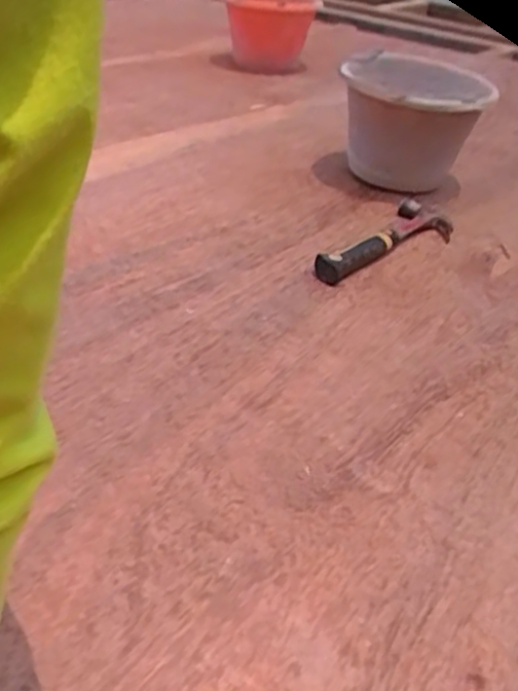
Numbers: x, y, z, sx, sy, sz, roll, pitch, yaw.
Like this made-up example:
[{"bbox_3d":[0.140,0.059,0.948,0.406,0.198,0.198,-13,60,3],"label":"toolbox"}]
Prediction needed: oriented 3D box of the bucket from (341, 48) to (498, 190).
[{"bbox_3d":[0.207,-0.307,1.003,0.172,0.169,0.187,4,29,-3],"label":"bucket"}]

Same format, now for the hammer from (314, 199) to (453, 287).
[{"bbox_3d":[0.153,-0.127,0.885,0.087,0.039,0.229,28,36,35],"label":"hammer"}]

